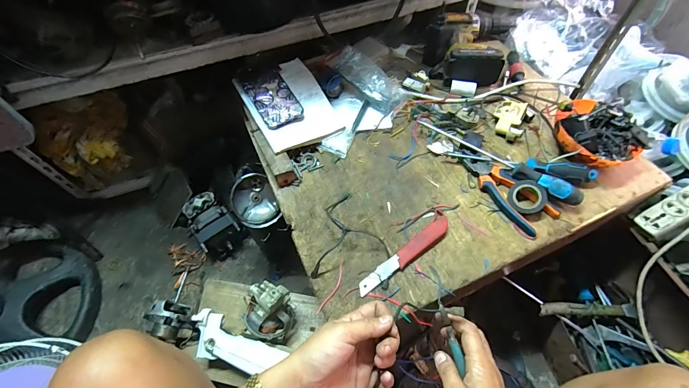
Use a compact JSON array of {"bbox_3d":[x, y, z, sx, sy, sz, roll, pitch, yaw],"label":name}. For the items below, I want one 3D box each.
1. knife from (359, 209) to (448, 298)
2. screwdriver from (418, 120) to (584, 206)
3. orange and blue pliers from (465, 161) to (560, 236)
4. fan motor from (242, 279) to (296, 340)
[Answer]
[{"bbox_3d":[0.102,0.096,0.522,0.192,0.019,0.034,-37,63,-19],"label":"knife"},{"bbox_3d":[0.270,-0.071,0.597,0.311,0.030,0.033,37,66,23],"label":"screwdriver"},{"bbox_3d":[0.282,-0.005,0.572,0.070,0.017,0.168,-33,62,-17],"label":"orange and blue pliers"},{"bbox_3d":[-0.140,0.216,0.597,0.088,0.091,0.091,11,59,9],"label":"fan motor"}]

